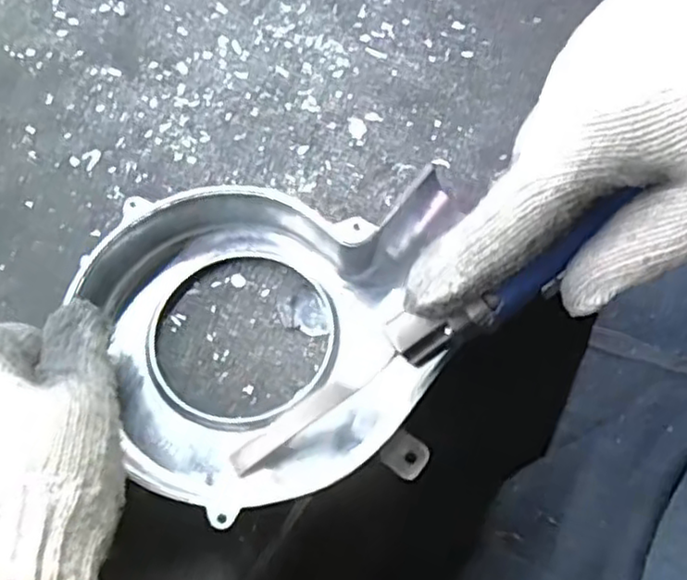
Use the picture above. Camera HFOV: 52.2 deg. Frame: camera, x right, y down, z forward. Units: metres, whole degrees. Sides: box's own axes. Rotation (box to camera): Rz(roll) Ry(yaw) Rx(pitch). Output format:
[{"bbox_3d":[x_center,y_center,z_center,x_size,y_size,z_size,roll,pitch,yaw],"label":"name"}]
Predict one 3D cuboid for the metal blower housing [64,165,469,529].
[{"bbox_3d":[-0.027,0.020,0.310,0.160,0.033,0.138,-5,64,-2],"label":"metal blower housing"}]

